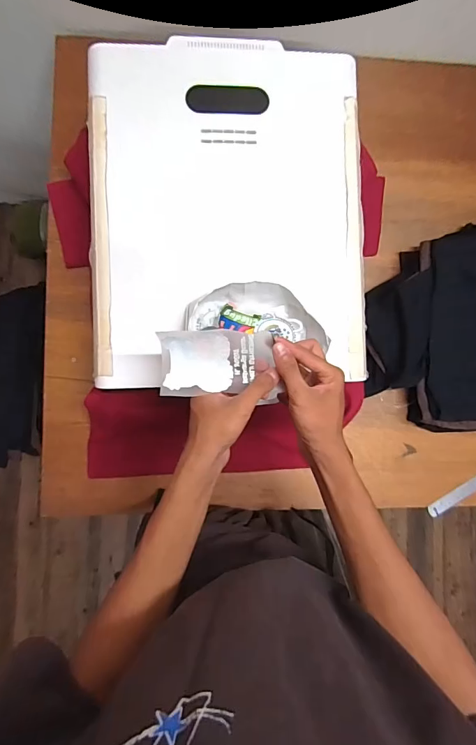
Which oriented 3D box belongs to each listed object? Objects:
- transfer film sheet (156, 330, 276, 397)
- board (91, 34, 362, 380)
[{"bbox_3d":[-0.024,-0.013,0.439,0.123,0.018,0.071,-3,106,0],"label":"transfer film sheet"},{"bbox_3d":[-0.012,-0.239,0.586,0.402,0.046,0.505,-2,86,-5],"label":"board"}]

